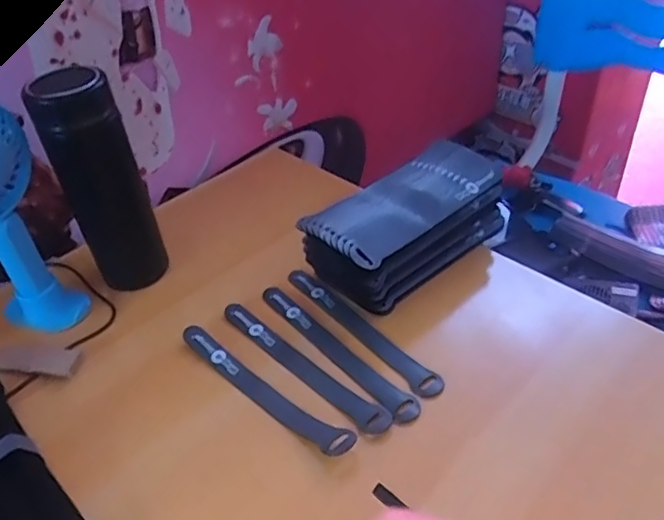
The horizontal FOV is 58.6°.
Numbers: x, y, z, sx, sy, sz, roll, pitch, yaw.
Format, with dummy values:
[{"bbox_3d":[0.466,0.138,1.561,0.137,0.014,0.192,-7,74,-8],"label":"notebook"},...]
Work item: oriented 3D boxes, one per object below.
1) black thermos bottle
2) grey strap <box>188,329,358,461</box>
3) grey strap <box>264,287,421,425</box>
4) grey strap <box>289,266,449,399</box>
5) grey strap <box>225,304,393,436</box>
[{"bbox_3d":[-0.215,-0.070,0.562,0.071,0.199,0.066,-21,43,-16],"label":"black thermos bottle"},{"bbox_3d":[-0.058,0.100,0.475,0.192,0.025,0.022,30,52,34],"label":"grey strap"},{"bbox_3d":[0.000,0.072,0.509,0.023,0.010,0.195,-30,46,-25],"label":"grey strap"},{"bbox_3d":[0.021,0.056,0.526,0.024,0.006,0.195,-30,47,-26],"label":"grey strap"},{"bbox_3d":[-0.028,0.086,0.498,0.022,0.010,0.192,-35,49,-30],"label":"grey strap"}]

